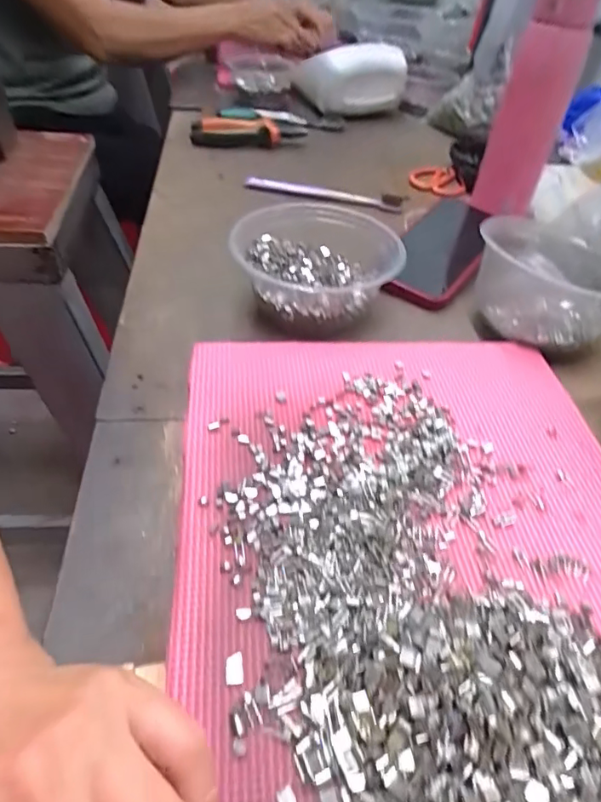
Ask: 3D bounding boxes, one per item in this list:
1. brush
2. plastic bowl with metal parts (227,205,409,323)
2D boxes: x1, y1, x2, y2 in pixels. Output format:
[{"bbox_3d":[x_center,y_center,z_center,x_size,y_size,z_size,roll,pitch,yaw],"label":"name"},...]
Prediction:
[{"bbox_3d":[0.025,-0.240,0.611,0.181,0.014,0.018,9,45,4],"label":"brush"},{"bbox_3d":[0.012,-0.114,0.444,0.131,0.054,0.123,2,44,-2],"label":"plastic bowl with metal parts"}]

